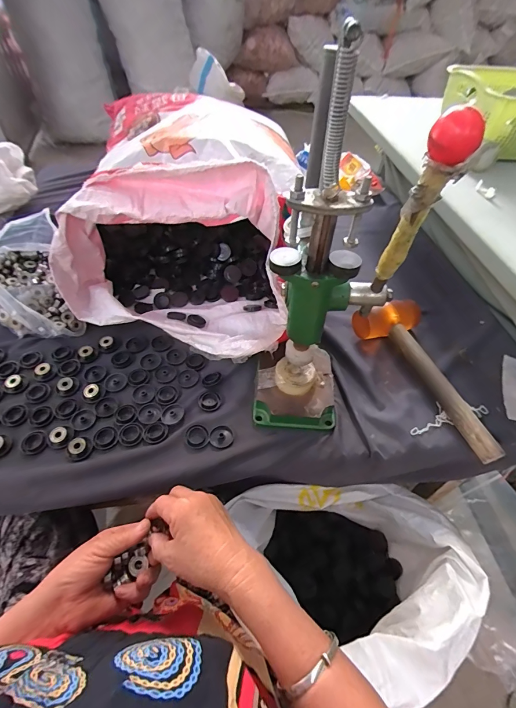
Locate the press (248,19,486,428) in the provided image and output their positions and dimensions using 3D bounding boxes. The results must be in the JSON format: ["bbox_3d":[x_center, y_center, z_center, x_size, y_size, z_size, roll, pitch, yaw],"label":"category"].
[{"bbox_3d":[0.072,-0.056,0.361,0.144,0.383,0.095,3,51,0],"label":"press"}]

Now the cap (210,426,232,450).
[{"bbox_3d":[-0.050,0.115,0.471,0.030,0.007,0.035,6,51,2],"label":"cap"}]

